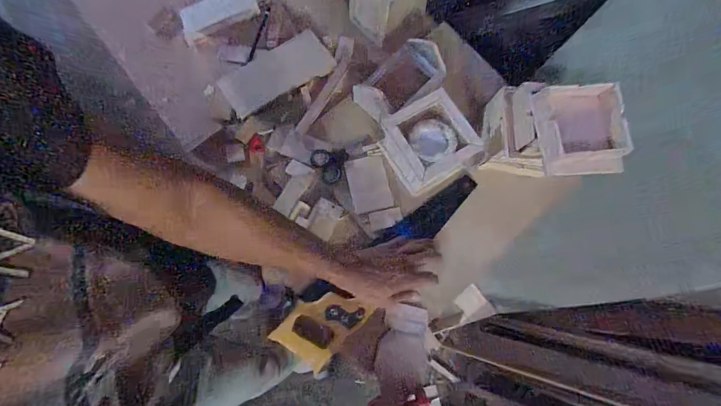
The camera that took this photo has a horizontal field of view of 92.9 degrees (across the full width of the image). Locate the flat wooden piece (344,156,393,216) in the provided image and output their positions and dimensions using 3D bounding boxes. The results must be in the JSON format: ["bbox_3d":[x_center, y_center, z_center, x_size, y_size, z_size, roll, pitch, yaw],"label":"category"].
[{"bbox_3d":[0.014,-0.032,0.577,0.065,0.009,0.092,-13,79,-6],"label":"flat wooden piece"}]

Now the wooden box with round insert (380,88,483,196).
[{"bbox_3d":[0.105,-0.087,0.543,0.117,0.094,0.117,-30,82,-9],"label":"wooden box with round insert"}]

